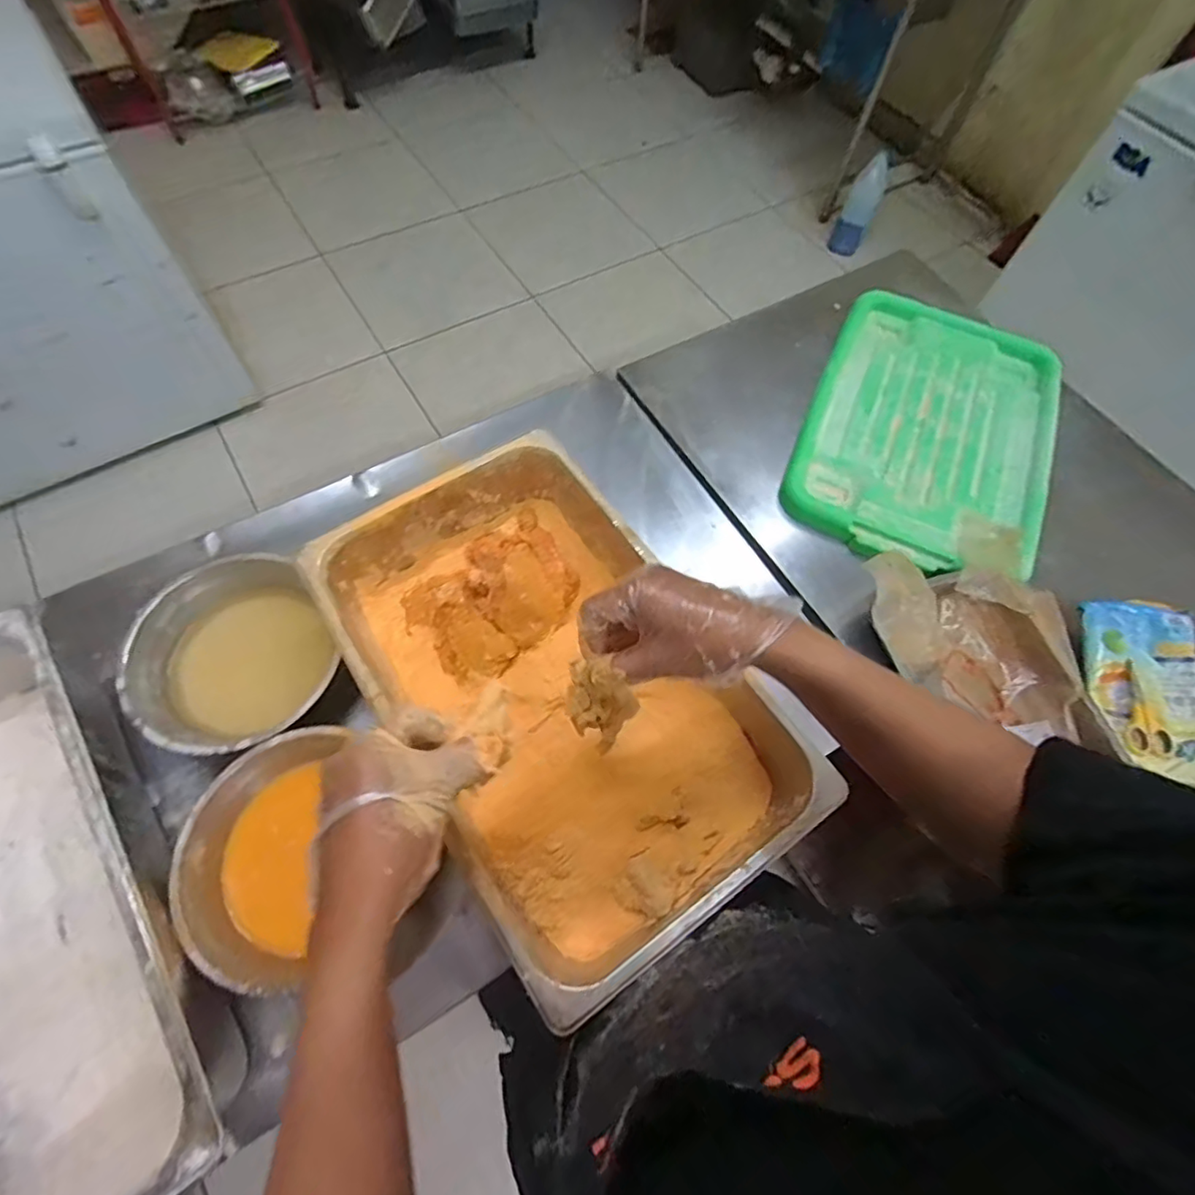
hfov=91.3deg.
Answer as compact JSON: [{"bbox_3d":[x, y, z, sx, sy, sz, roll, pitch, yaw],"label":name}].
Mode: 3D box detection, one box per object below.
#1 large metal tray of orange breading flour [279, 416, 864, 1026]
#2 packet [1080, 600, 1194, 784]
[{"bbox_3d":[-0.051,0.092,0.633,0.317,0.134,0.521,-32,70,-16],"label":"large metal tray of orange breading flour"},{"bbox_3d":[0.684,0.109,0.725,0.137,0.028,0.207,-2,85,7],"label":"packet"}]

